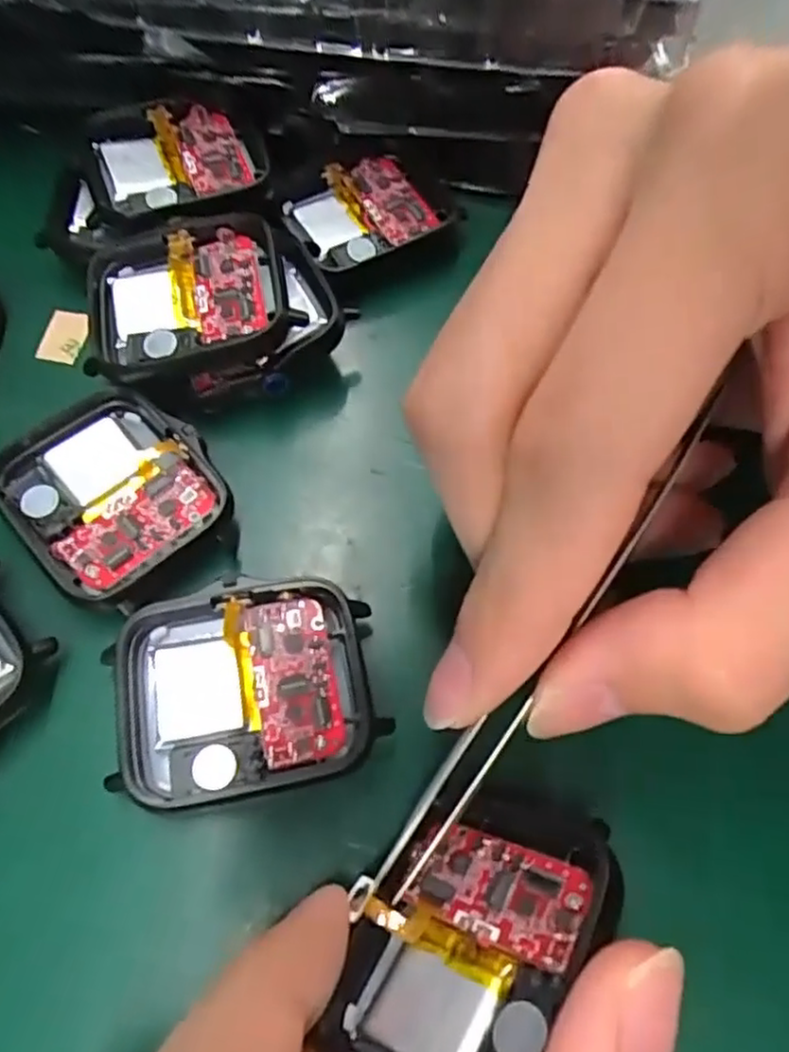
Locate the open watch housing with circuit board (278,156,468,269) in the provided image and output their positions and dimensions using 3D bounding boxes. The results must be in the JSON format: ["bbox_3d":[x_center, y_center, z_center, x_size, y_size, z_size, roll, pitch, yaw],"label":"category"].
[{"bbox_3d":[-0.006,-0.083,0.182,0.040,0.005,0.035,-26,67,-14],"label":"open watch housing with circuit board"}]

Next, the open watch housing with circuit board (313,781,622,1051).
[{"bbox_3d":[0.010,0.058,0.101,0.034,0.011,0.047,5,43,46],"label":"open watch housing with circuit board"}]

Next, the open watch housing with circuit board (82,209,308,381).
[{"bbox_3d":[-0.046,-0.051,0.154,0.043,0.011,0.038,-11,64,-7],"label":"open watch housing with circuit board"}]

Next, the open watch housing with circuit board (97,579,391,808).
[{"bbox_3d":[-0.027,0.028,0.126,0.045,0.007,0.038,-13,64,-8],"label":"open watch housing with circuit board"}]

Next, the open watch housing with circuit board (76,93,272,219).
[{"bbox_3d":[-0.053,-0.091,0.173,0.043,0.007,0.041,-19,65,-11],"label":"open watch housing with circuit board"}]

